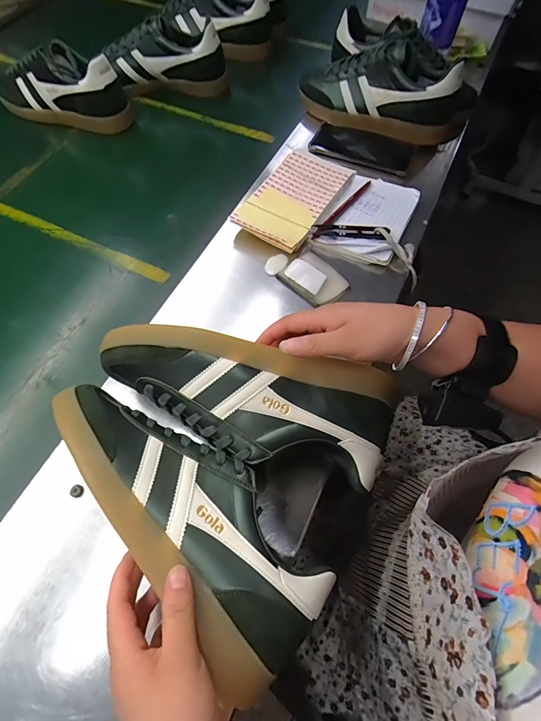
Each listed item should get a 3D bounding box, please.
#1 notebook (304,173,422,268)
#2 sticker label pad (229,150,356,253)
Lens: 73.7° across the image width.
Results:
[{"bbox_3d":[0.137,-0.203,0.517,0.108,0.030,0.151,25,66,12],"label":"notebook"},{"bbox_3d":[0.035,-0.241,0.524,0.104,0.012,0.191,29,67,13],"label":"sticker label pad"}]

